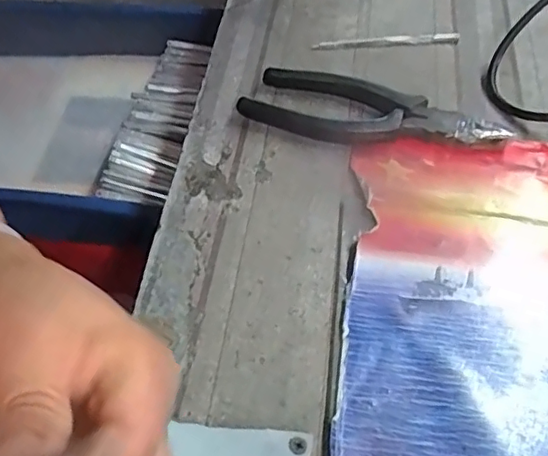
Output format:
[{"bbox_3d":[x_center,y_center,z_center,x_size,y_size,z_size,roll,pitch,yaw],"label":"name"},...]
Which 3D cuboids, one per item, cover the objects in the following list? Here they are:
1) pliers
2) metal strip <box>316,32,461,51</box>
[{"bbox_3d":[0.062,-0.070,0.377,0.160,0.015,0.051,18,56,14],"label":"pliers"},{"bbox_3d":[0.082,-0.138,0.434,0.106,0.006,0.010,-3,53,-1],"label":"metal strip"}]

